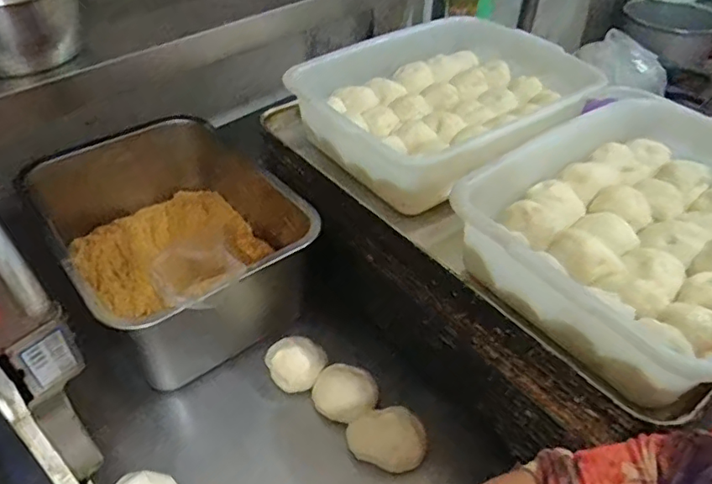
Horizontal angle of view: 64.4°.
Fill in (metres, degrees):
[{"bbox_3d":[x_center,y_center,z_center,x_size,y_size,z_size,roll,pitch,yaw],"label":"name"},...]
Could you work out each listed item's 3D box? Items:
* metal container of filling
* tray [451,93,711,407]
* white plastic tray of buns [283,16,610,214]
[{"bbox_3d":[-0.227,-0.009,0.718,0.259,0.145,0.374,-27,48,-28],"label":"metal container of filling"},{"bbox_3d":[0.289,-0.024,0.563,0.375,0.083,0.283,-28,49,-29],"label":"tray"},{"bbox_3d":[0.115,-0.173,0.724,0.336,0.091,0.268,-29,49,-29],"label":"white plastic tray of buns"}]

